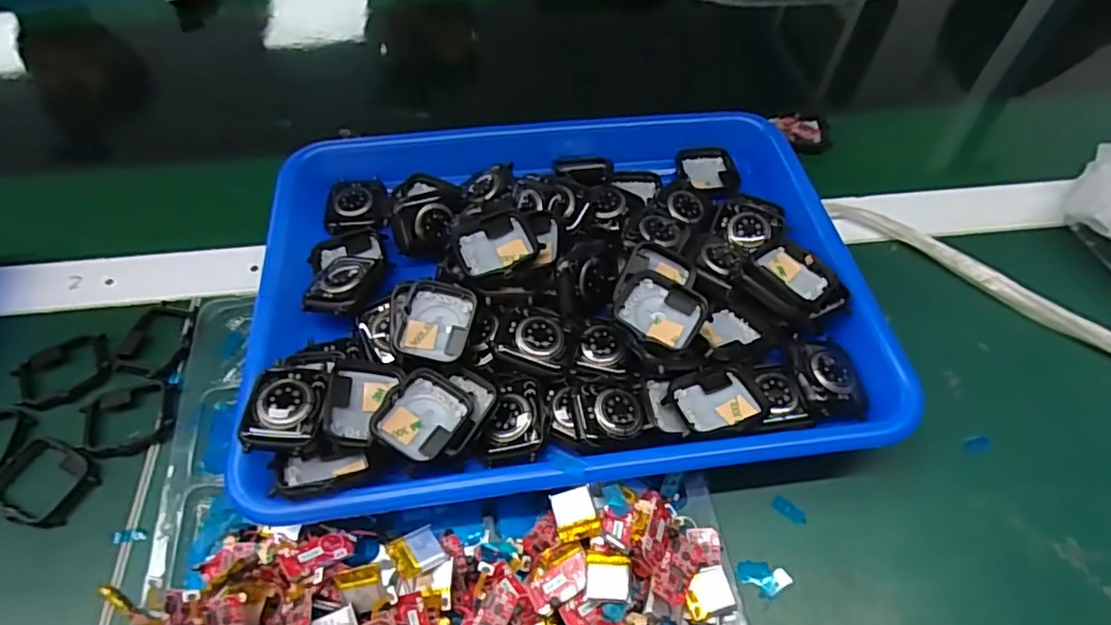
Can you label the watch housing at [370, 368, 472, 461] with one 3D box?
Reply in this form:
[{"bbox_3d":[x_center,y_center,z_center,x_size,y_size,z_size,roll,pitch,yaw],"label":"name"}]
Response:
[{"bbox_3d":[-0.062,0.047,0.284,0.034,0.012,0.041,27,59,19],"label":"watch housing"}]

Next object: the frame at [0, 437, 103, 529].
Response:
[{"bbox_3d":[-0.254,0.082,0.301,0.046,0.006,0.038,23,58,16],"label":"frame"}]

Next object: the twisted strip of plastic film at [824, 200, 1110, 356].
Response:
[{"bbox_3d":[0.269,-0.010,0.357,0.231,0.009,0.014,34,62,22],"label":"twisted strip of plastic film"}]

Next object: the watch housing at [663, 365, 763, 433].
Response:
[{"bbox_3d":[0.077,0.043,0.298,0.040,0.008,0.032,-17,56,-11],"label":"watch housing"}]

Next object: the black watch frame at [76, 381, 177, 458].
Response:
[{"bbox_3d":[-0.226,0.056,0.320,0.044,0.005,0.036,-14,56,-9],"label":"black watch frame"}]

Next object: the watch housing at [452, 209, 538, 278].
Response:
[{"bbox_3d":[-0.033,-0.036,0.326,0.040,0.009,0.036,-18,57,-12],"label":"watch housing"}]

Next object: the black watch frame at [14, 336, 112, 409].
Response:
[{"bbox_3d":[-0.273,0.033,0.336,0.046,0.009,0.035,-25,58,-16],"label":"black watch frame"}]

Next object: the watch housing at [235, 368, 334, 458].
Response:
[{"bbox_3d":[-0.124,0.043,0.282,0.037,0.008,0.043,1,55,1],"label":"watch housing"}]

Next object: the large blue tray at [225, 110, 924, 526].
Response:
[{"bbox_3d":[0.001,-0.027,0.353,0.322,0.056,0.266,-8,55,-5],"label":"large blue tray"}]

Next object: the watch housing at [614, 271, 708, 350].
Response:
[{"bbox_3d":[0.053,0.000,0.308,0.042,0.008,0.037,25,66,11],"label":"watch housing"}]

